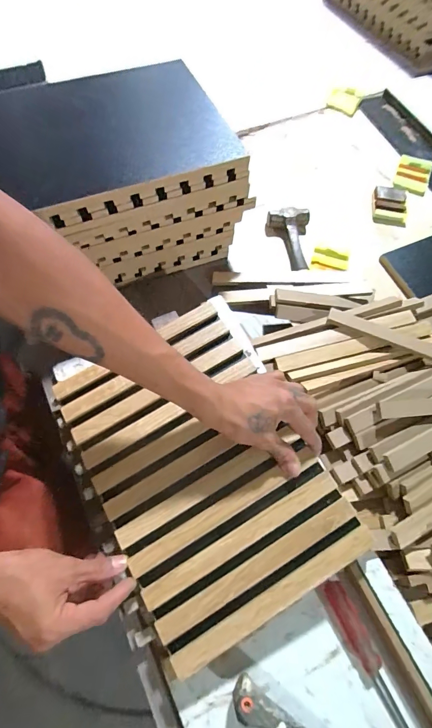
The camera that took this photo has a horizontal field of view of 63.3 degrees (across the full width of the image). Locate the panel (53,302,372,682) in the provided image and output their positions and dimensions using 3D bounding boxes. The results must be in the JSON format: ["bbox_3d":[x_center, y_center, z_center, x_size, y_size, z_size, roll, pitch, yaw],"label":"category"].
[{"bbox_3d":[-0.021,0.108,0.406,0.231,0.030,0.338,-26,71,-13],"label":"panel"}]

